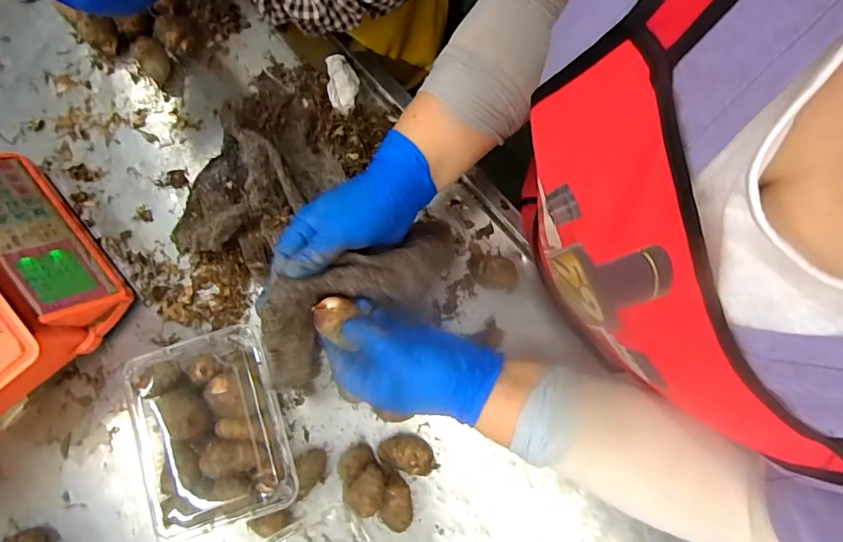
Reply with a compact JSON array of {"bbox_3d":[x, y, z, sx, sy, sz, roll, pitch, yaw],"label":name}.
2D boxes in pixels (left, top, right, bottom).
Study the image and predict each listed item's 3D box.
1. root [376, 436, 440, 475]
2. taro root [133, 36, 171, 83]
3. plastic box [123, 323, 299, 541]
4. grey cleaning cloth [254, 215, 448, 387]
[{"bbox_3d":[-0.012,0.184,0.489,0.060,0.038,0.030,17,77,2],"label":"root"},{"bbox_3d":[-0.310,-0.244,0.561,0.033,0.038,0.034,1,77,-2],"label":"taro root"},{"bbox_3d":[-0.200,0.152,0.472,0.130,0.074,0.172,-17,78,-6],"label":"plastic box"},{"bbox_3d":[-0.046,0.019,0.397,0.181,0.057,0.069,-31,80,-23],"label":"grey cleaning cloth"}]

